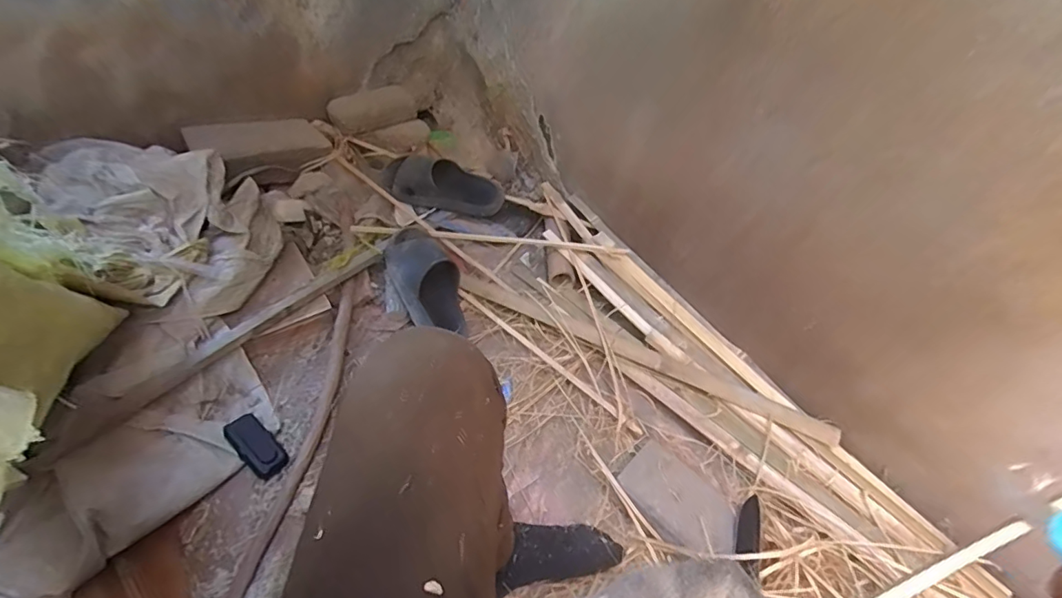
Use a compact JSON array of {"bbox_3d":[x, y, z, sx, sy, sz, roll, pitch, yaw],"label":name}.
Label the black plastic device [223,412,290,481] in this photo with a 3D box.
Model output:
[{"bbox_3d":[-0.431,0.230,0.807,0.108,0.020,0.051,42,58,12],"label":"black plastic device"}]

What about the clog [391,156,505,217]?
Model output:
[{"bbox_3d":[-0.194,-0.262,1.174,0.266,0.084,0.098,8,50,2],"label":"clog"}]

